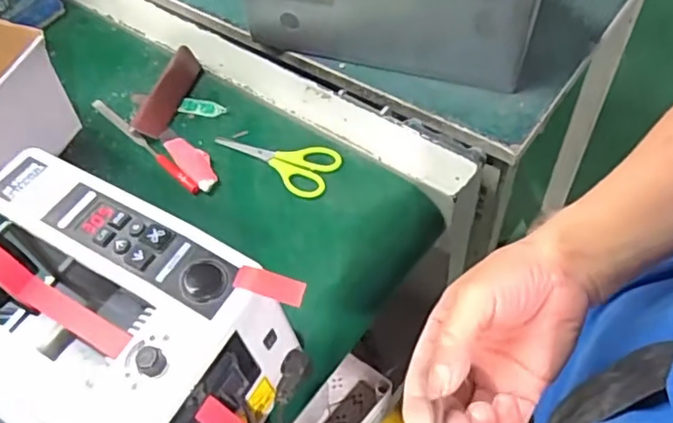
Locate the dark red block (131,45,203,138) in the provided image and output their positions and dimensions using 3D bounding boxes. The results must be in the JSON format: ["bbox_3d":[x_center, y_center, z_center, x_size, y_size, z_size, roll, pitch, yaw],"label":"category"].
[{"bbox_3d":[-0.176,-0.127,0.640,0.027,0.024,0.114,15,57,14],"label":"dark red block"}]

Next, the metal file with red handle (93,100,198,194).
[{"bbox_3d":[-0.197,-0.070,0.614,0.180,0.011,0.011,38,65,26],"label":"metal file with red handle"}]

